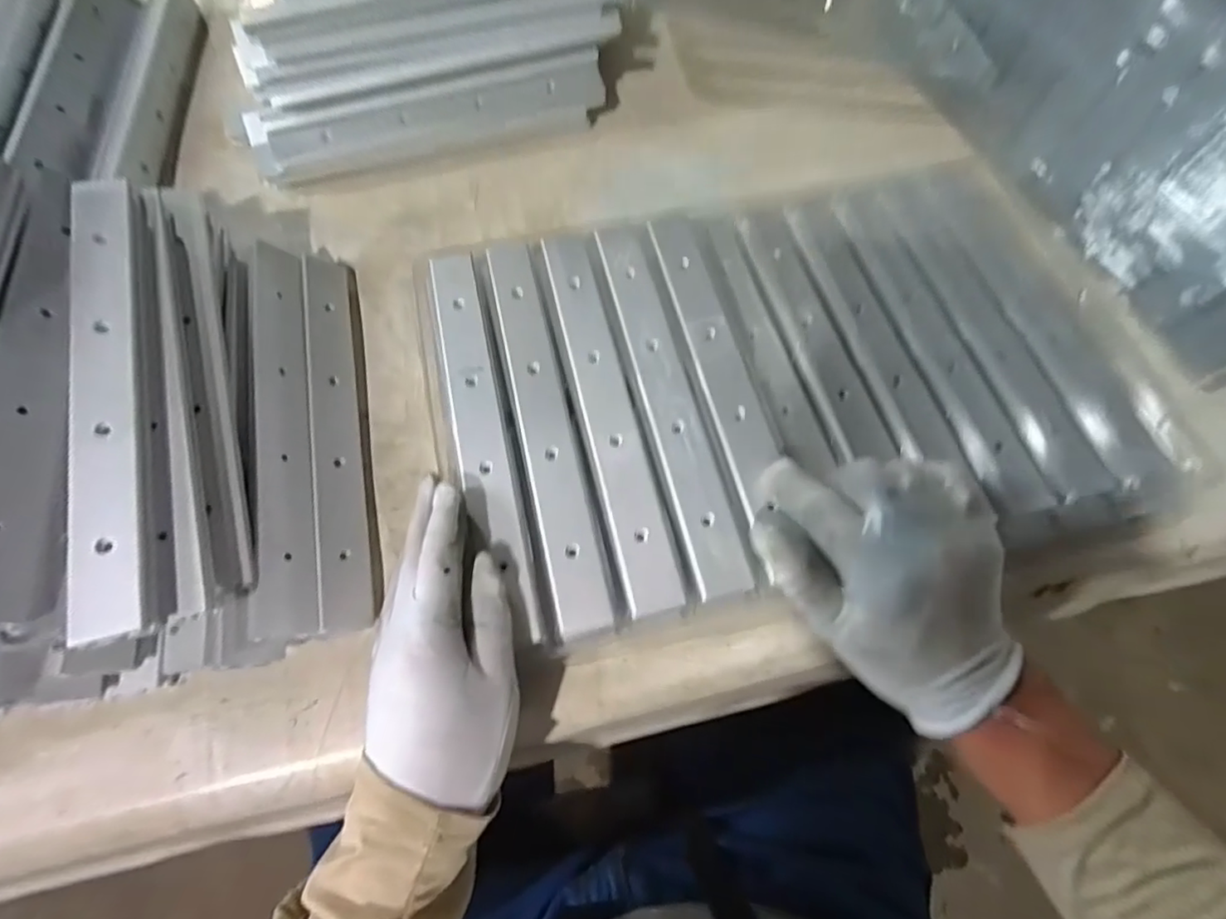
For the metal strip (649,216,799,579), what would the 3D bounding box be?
[{"bbox_3d":[0.072,-0.052,0.362,0.042,0.013,0.250,-10,68,-5],"label":"metal strip"}]

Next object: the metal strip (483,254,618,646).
[{"bbox_3d":[-0.043,-0.025,0.345,0.033,0.006,0.254,-12,68,-6],"label":"metal strip"}]

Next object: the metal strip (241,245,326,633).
[{"bbox_3d":[-0.195,-0.021,0.338,0.010,0.037,0.243,-27,66,32],"label":"metal strip"}]

